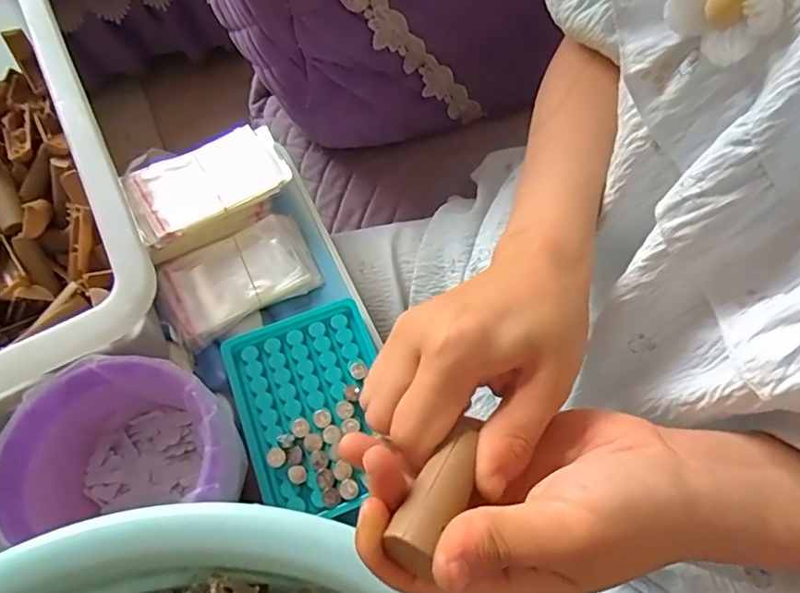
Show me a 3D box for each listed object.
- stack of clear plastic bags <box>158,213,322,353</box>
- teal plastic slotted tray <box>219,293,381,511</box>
[{"bbox_3d":[-0.118,-0.015,0.410,0.108,0.015,0.068,-29,67,-11],"label":"stack of clear plastic bags"},{"bbox_3d":[-0.054,0.069,0.358,0.096,0.009,0.126,-22,66,-8],"label":"teal plastic slotted tray"}]

